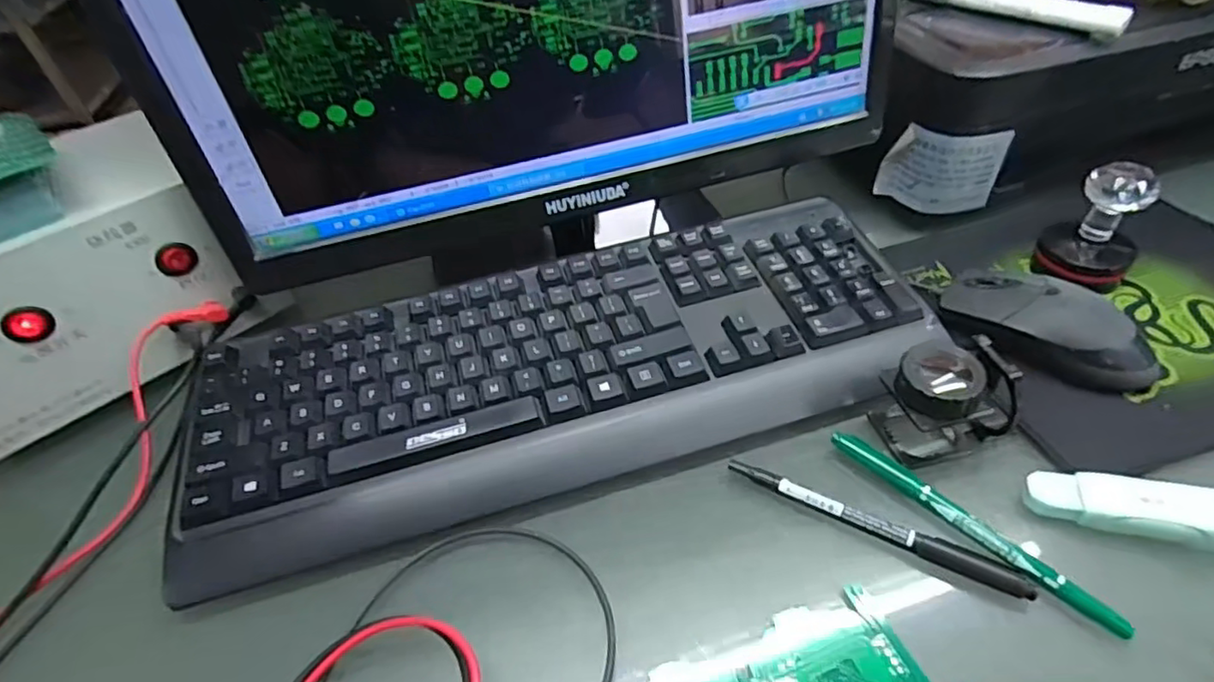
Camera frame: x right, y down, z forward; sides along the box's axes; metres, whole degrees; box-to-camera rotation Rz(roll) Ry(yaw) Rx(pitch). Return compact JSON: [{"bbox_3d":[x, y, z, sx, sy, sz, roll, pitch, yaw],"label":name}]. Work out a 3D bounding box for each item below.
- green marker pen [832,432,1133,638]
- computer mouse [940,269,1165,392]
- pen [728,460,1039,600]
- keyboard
[{"bbox_3d":[0.170,0.087,0.290,0.015,0.010,0.137,-33,50,-24],"label":"green marker pen"},{"bbox_3d":[0.262,-0.010,0.360,0.115,0.036,0.056,22,52,26],"label":"computer mouse"},{"bbox_3d":[0.126,0.088,0.294,0.139,0.008,0.010,20,51,25],"label":"pen"},{"bbox_3d":[-0.024,0.013,0.365,0.422,0.037,0.160,-16,45,-9],"label":"keyboard"}]

